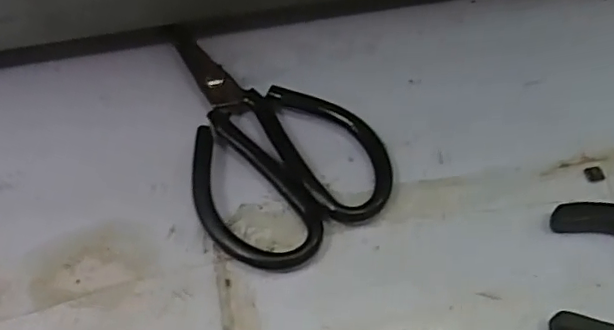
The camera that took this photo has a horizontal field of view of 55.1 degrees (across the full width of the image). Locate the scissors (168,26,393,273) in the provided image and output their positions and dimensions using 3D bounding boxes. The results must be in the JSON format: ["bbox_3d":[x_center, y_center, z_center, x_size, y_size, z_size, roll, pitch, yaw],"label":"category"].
[{"bbox_3d":[-0.021,-0.022,0.324,0.098,0.015,0.157,-19,58,-10],"label":"scissors"}]

